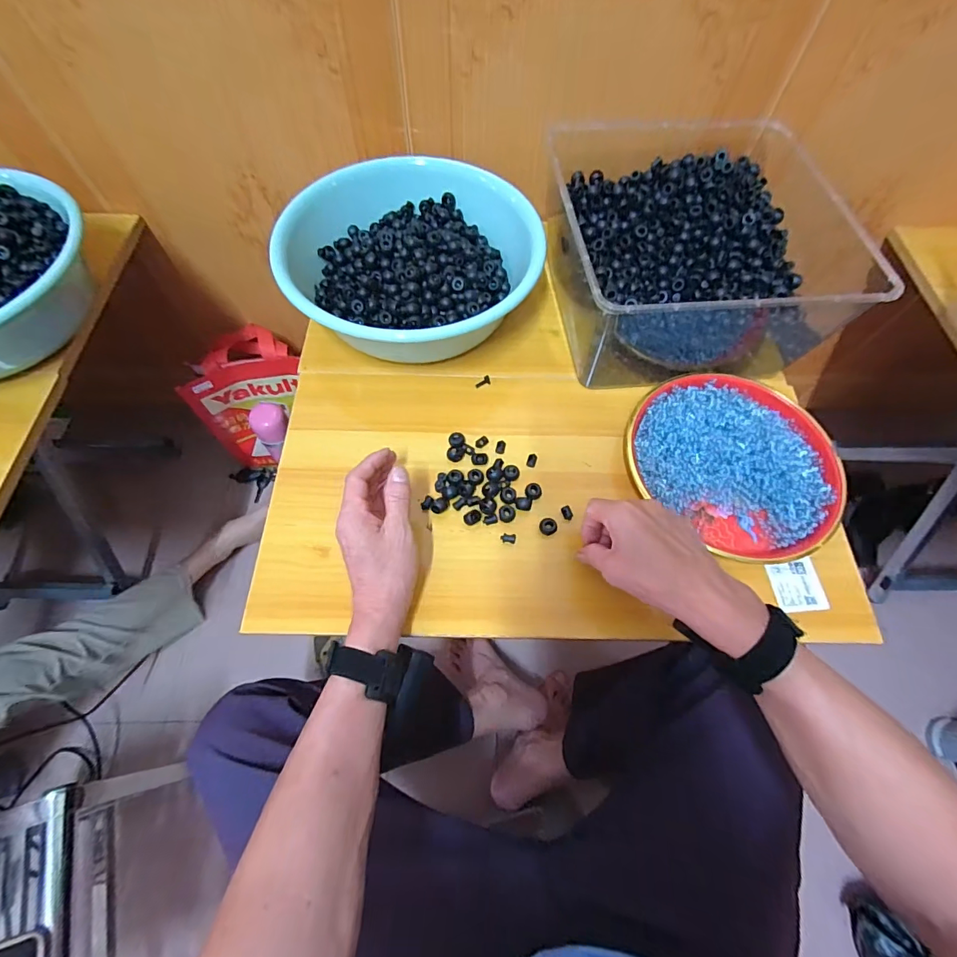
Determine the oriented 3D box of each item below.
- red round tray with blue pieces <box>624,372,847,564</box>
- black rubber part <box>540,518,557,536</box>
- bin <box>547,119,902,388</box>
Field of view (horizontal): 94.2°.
[{"bbox_3d":[0.274,-0.023,0.479,0.219,0.042,0.209,30,67,12],"label":"red round tray with blue pieces"},{"bbox_3d":[0.072,0.049,0.459,0.017,0.010,0.017,0,64,-1],"label":"black rubber part"},{"bbox_3d":[0.245,-0.271,0.532,0.312,0.134,0.294,-6,65,-4],"label":"bin"}]

